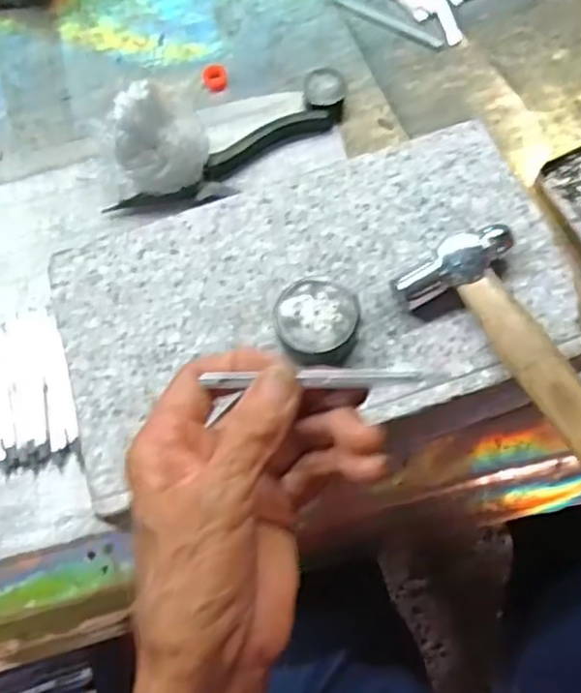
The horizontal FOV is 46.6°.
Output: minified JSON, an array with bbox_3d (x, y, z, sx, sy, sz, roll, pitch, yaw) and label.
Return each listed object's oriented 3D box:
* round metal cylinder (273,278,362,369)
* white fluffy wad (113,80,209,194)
[{"bbox_3d":[0.012,-0.010,0.313,0.037,0.020,0.038,-1,68,3],"label":"round metal cylinder"},{"bbox_3d":[-0.080,-0.129,0.424,0.053,0.066,0.059,-3,68,2],"label":"white fluffy wad"}]

